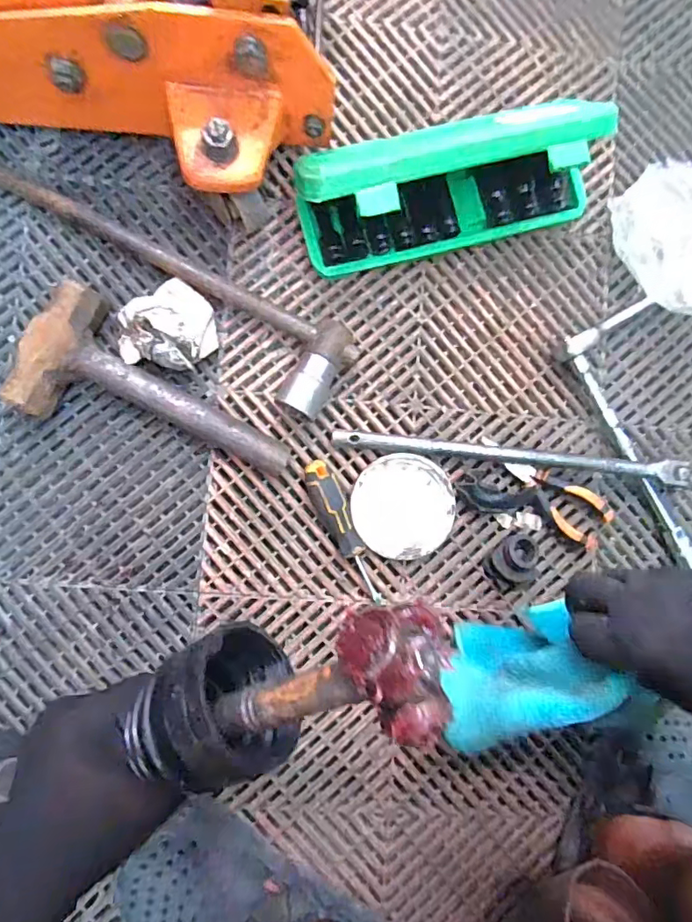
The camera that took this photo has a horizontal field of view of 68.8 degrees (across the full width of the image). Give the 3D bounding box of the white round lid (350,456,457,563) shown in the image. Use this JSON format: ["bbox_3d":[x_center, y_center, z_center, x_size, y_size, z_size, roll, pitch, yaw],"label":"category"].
[{"bbox_3d":[0.057,0.045,0.509,0.100,0.018,0.100,0,88,-4],"label":"white round lid"}]

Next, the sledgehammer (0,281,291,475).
[{"bbox_3d":[-0.172,-0.065,0.482,0.259,0.047,0.125,21,86,-3],"label":"sledgehammer"}]

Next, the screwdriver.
[{"bbox_3d":[-0.002,0.071,0.493,0.027,0.035,0.150,-24,90,-5],"label":"screwdriver"}]

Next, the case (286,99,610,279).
[{"bbox_3d":[0.101,-0.259,0.481,0.289,0.109,0.087,-16,89,-5],"label":"case"}]

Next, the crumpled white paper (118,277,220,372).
[{"bbox_3d":[-0.168,-0.129,0.476,0.086,0.074,0.095,26,86,-3],"label":"crumpled white paper"}]

